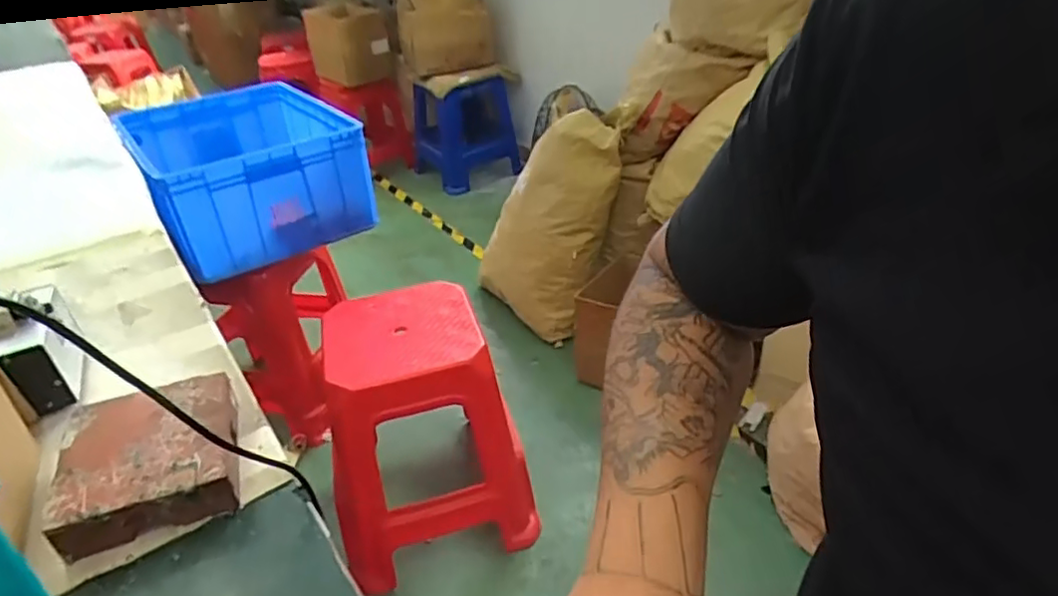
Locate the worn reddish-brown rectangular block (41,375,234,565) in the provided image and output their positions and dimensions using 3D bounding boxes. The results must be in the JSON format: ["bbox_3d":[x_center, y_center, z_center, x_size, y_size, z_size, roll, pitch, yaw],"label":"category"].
[{"bbox_3d":[-0.324,0.137,0.547,0.131,0.050,0.145,-14,34,-19],"label":"worn reddish-brown rectangular block"}]

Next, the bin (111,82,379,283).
[{"bbox_3d":[-0.644,-0.293,1.439,0.427,0.289,0.647,-24,39,-28],"label":"bin"}]

